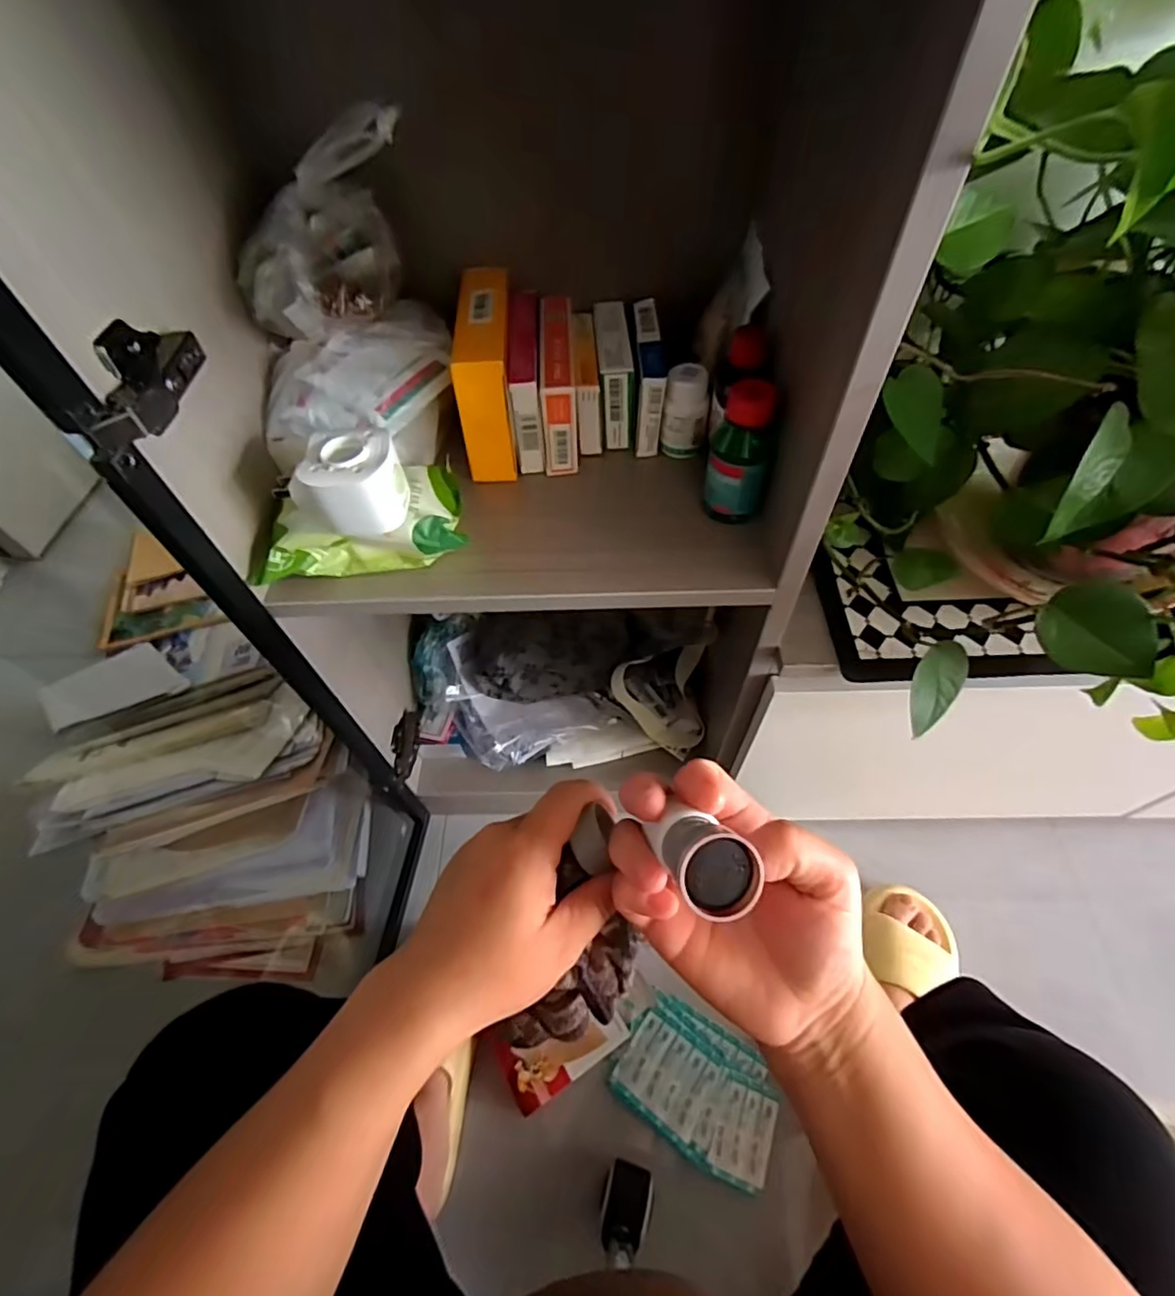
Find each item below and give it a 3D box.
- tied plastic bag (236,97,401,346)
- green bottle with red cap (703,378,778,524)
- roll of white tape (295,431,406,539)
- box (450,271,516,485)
[{"bbox_3d":[-0.173,-0.272,0.387,0.116,0.100,0.088,-35,61,-19],"label":"tied plastic bag"},{"bbox_3d":[0.110,-0.139,0.422,0.043,0.100,0.047,12,57,10],"label":"green bottle with red cap"},{"bbox_3d":[-0.156,-0.108,0.387,0.068,0.050,0.048,-2,56,1],"label":"roll of white tape"},{"bbox_3d":[-0.082,-0.224,0.481,0.044,0.100,0.138,-5,56,0],"label":"box"}]

